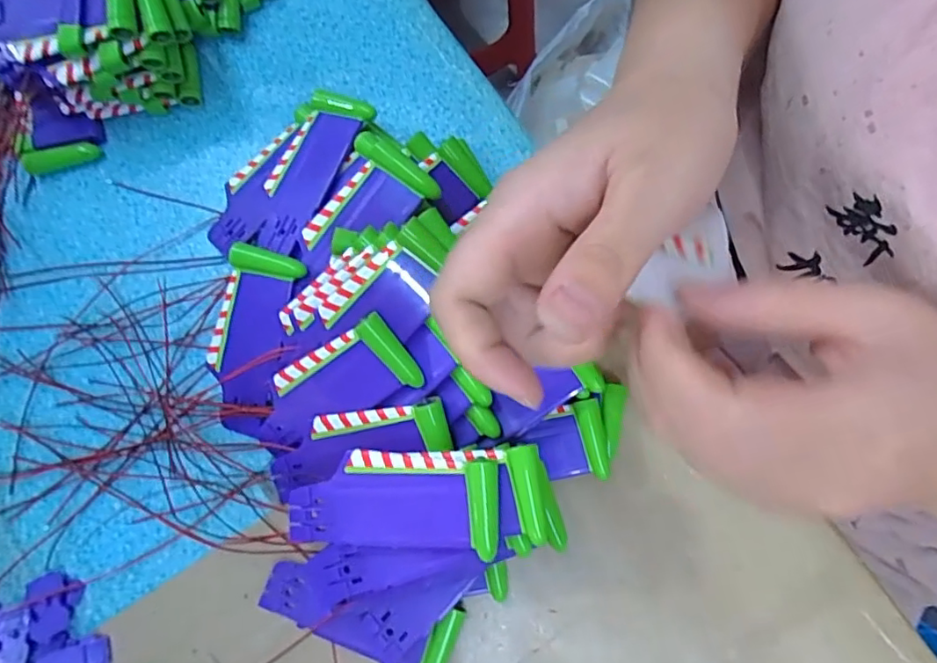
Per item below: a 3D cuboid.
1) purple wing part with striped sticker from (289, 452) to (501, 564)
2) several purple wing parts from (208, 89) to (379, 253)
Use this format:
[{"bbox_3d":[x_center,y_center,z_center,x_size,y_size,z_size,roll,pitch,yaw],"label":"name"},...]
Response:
[{"bbox_3d":[-0.032,0.069,0.237,0.089,0.008,0.039,-7,76,15],"label":"purple wing part with striped sticker"},{"bbox_3d":[-0.096,-0.082,0.301,0.059,0.015,0.097,24,85,24],"label":"several purple wing parts"}]

